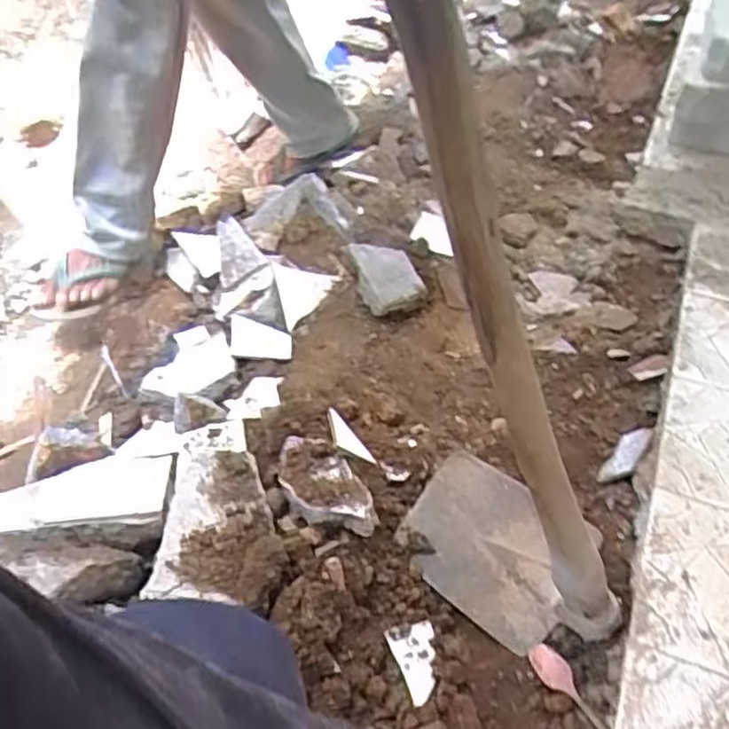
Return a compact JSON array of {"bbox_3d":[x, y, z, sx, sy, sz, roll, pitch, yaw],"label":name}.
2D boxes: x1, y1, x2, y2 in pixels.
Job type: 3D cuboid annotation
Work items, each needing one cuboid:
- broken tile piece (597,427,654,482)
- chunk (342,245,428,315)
[{"bbox_3d":[0.350,0.117,0.924,0.006,0.061,0.105,54,49,-9],"label":"broken tile piece"},{"bbox_3d":[0.036,-0.149,1.153,0.102,0.035,0.127,-15,75,-16],"label":"chunk"}]

